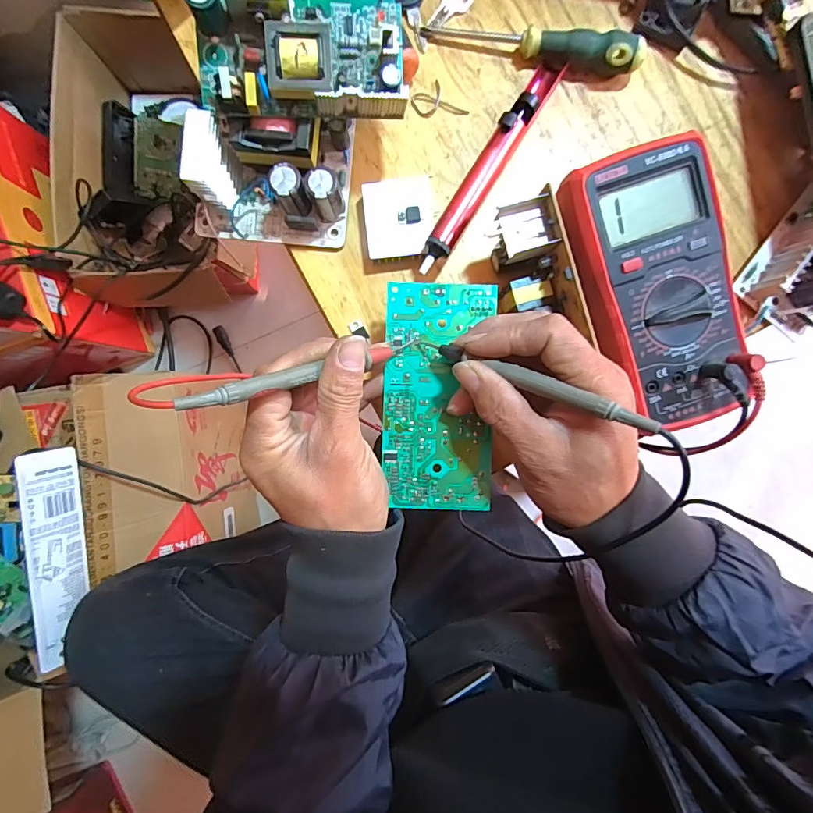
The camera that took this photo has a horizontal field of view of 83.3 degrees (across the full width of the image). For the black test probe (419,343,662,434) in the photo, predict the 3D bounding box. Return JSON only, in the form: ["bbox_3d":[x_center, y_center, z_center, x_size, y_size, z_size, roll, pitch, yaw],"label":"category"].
[{"bbox_3d":[0.063,-0.016,0.255,0.148,0.013,0.009,25,91,34],"label":"black test probe"}]

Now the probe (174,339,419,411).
[{"bbox_3d":[-0.050,-0.020,0.255,0.149,0.015,0.009,-21,90,-42],"label":"probe"}]

